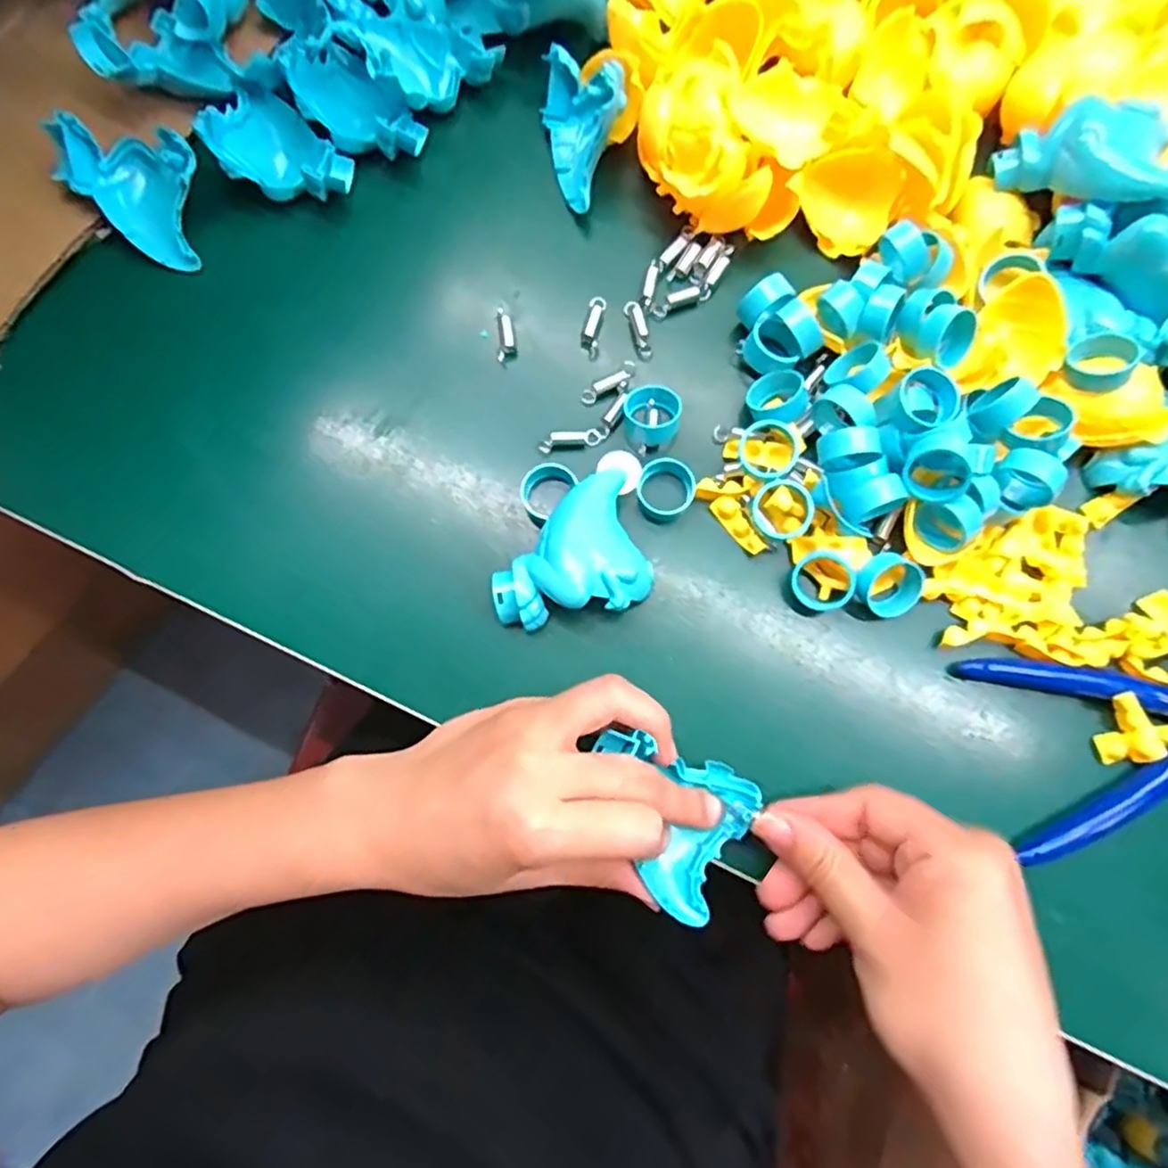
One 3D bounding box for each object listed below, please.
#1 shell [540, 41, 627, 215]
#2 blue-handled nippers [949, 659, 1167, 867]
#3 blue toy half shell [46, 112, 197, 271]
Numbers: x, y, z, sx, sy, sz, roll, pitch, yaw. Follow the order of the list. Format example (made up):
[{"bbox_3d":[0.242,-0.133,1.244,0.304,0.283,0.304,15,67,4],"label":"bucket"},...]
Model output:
[{"bbox_3d":[0.000,-0.221,0.322,0.033,0.044,0.070,-13,78,-2],"label":"shell"},{"bbox_3d":[0.216,0.062,0.278,0.105,0.011,0.077,-10,77,-1],"label":"blue-handled nippers"},{"bbox_3d":[-0.215,-0.185,0.321,0.061,0.035,0.047,13,78,4],"label":"blue toy half shell"}]

